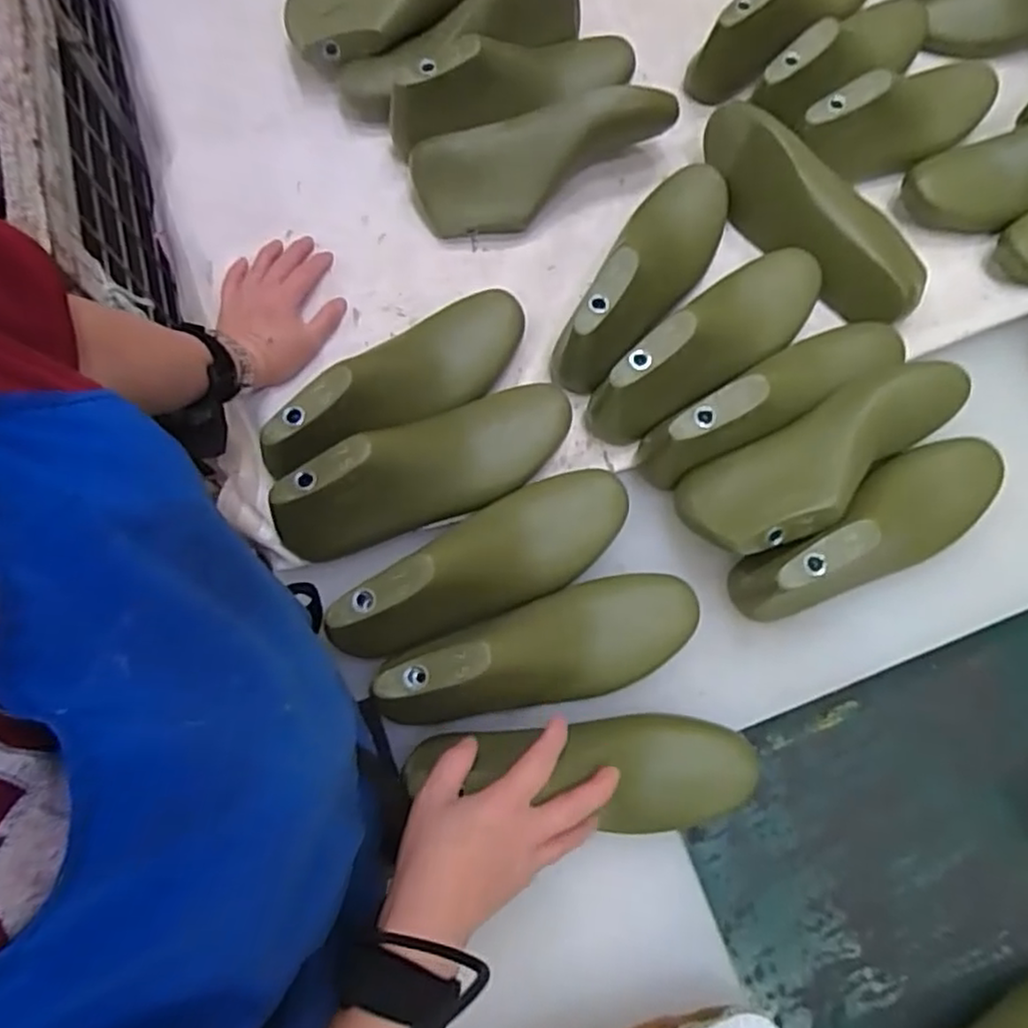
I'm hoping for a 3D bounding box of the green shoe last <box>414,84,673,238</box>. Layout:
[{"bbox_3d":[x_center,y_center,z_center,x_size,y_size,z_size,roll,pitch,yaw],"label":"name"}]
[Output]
[{"bbox_3d":[0.031,-0.318,0.638,0.242,0.074,0.080,-11,75,-4],"label":"green shoe last"}]

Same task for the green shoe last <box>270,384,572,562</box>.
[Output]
[{"bbox_3d":[-0.063,-0.037,0.528,0.242,0.070,0.078,-29,77,-9],"label":"green shoe last"}]

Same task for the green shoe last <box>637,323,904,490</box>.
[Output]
[{"bbox_3d":[0.214,-0.103,0.550,0.247,0.075,0.062,-29,77,-9],"label":"green shoe last"}]

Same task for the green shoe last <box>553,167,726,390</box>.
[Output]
[{"bbox_3d":[0.117,-0.216,0.594,0.074,0.087,0.248,32,76,8],"label":"green shoe last"}]

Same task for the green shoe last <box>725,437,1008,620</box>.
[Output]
[{"bbox_3d":[0.283,0.010,0.534,0.243,0.087,0.074,-29,77,-9],"label":"green shoe last"}]

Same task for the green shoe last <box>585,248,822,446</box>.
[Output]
[{"bbox_3d":[0.165,-0.146,0.568,0.236,0.081,0.078,-40,79,-11],"label":"green shoe last"}]

